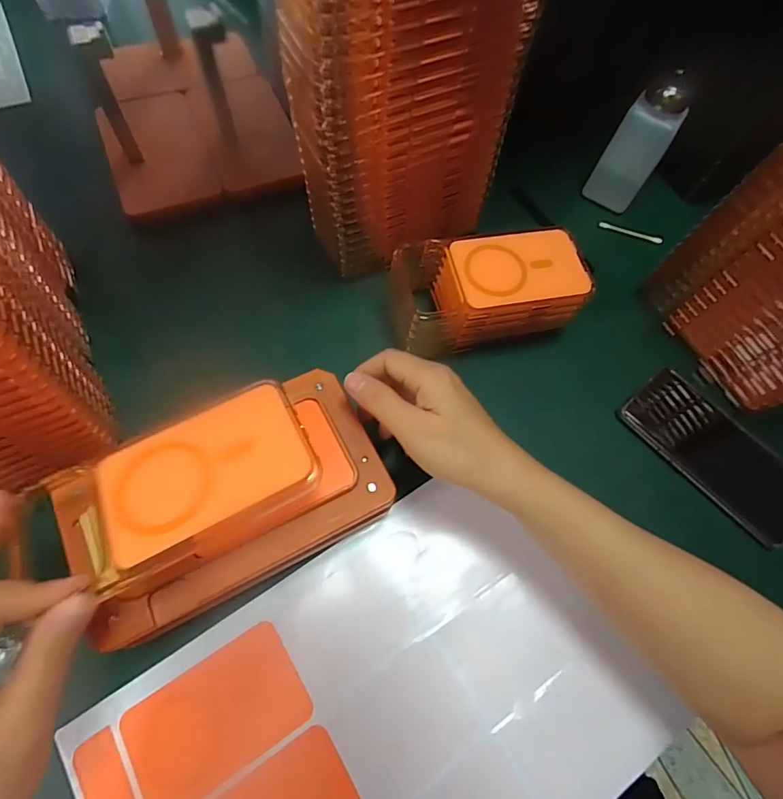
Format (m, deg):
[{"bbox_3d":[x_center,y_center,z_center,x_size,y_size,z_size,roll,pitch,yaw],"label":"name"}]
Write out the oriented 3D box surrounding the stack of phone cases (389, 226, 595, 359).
[{"bbox_3d":[0.084,-0.099,0.421,0.166,0.066,0.091,-3,67,-6],"label":"stack of phone cases"}]

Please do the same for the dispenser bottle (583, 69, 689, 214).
[{"bbox_3d":[0.256,-0.263,0.480,0.055,0.119,0.042,32,68,9],"label":"dispenser bottle"}]

